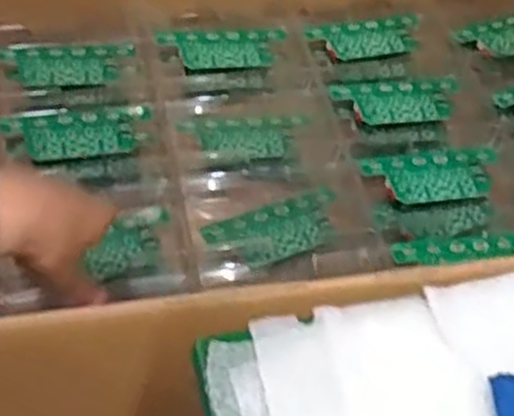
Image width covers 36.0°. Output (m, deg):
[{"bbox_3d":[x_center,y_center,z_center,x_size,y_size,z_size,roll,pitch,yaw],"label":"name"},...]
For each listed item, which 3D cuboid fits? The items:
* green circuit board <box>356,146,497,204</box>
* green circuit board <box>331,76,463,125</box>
[{"bbox_3d":[0.164,-0.030,0.728,0.134,0.009,0.054,-4,53,-12],"label":"green circuit board"},{"bbox_3d":[0.142,-0.107,0.786,0.133,0.009,0.056,-5,54,-14],"label":"green circuit board"}]

